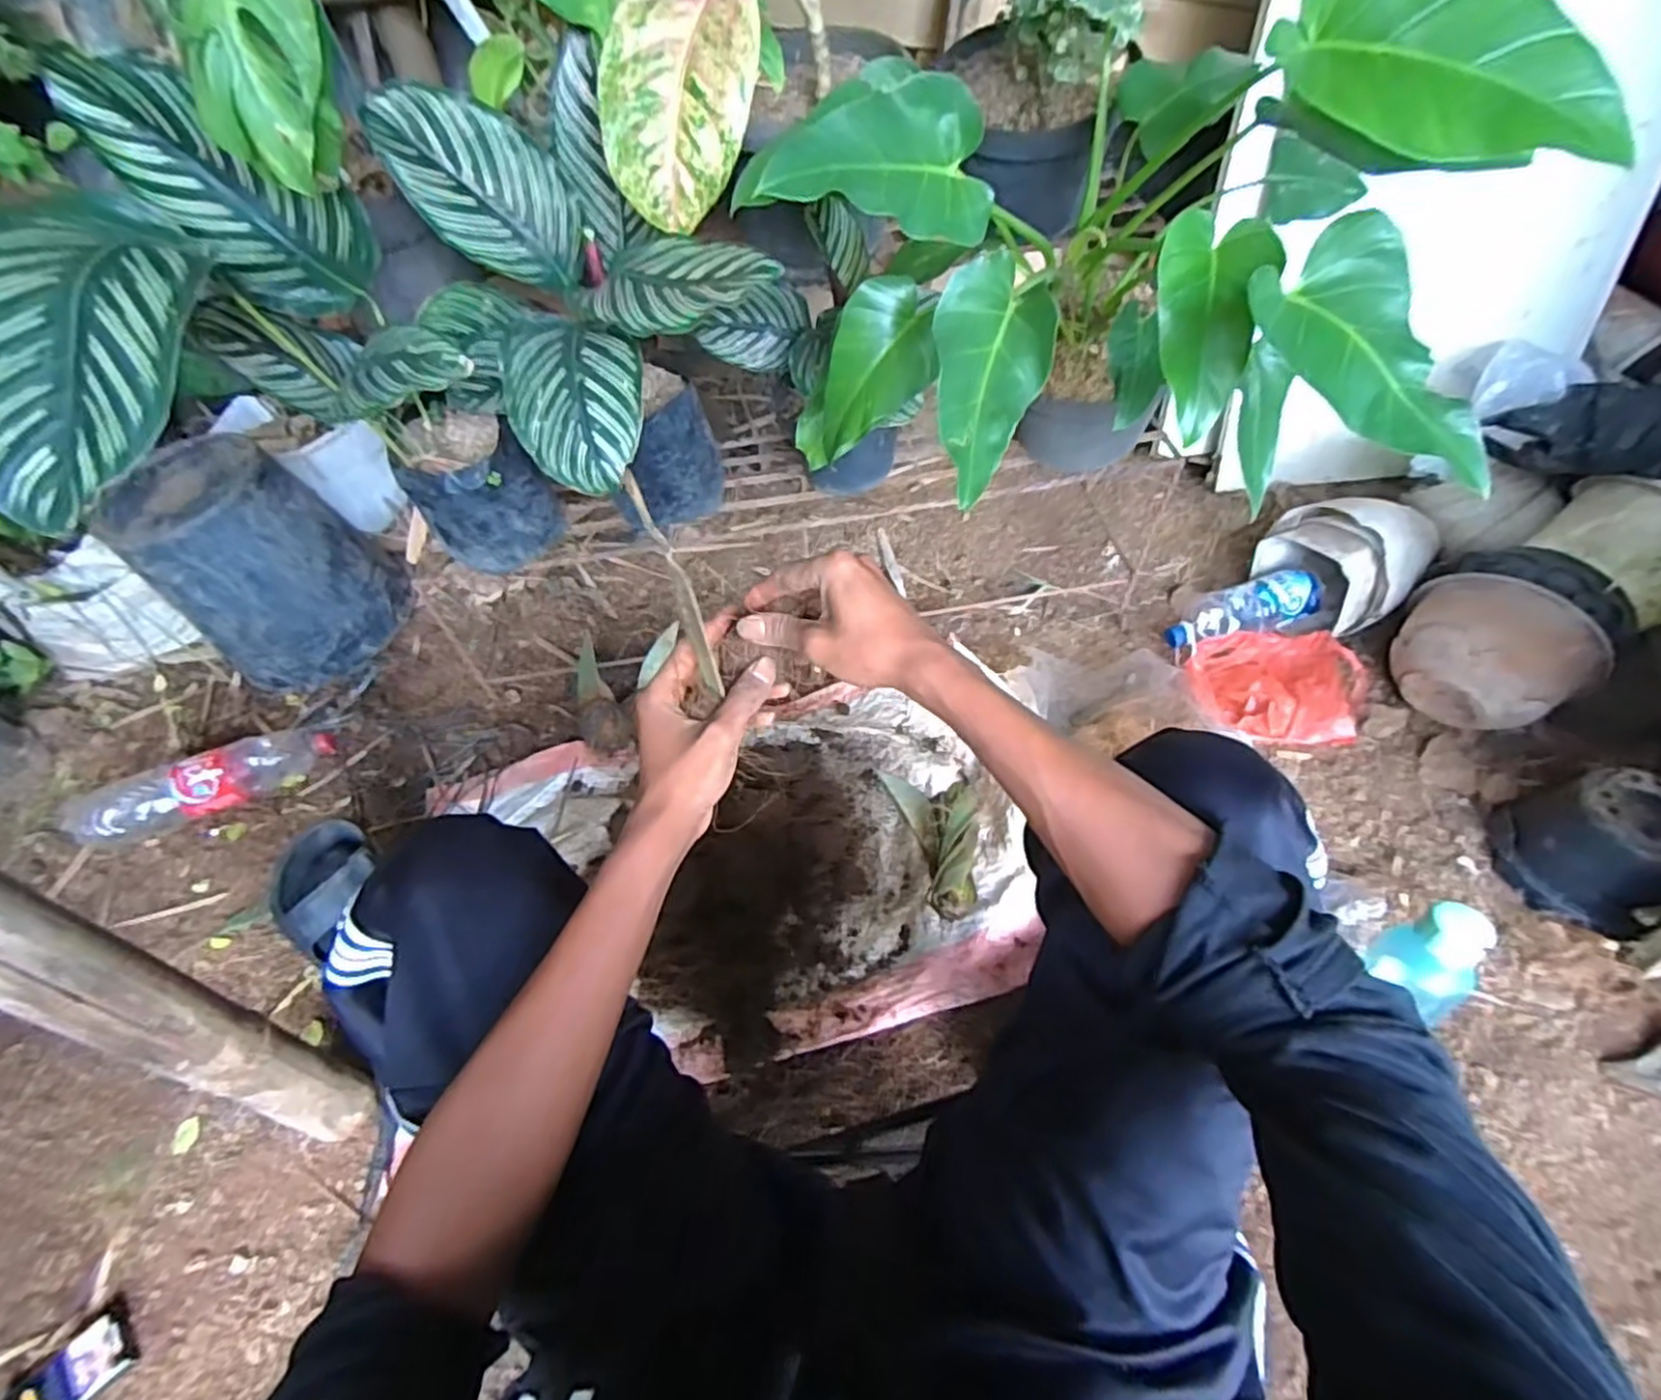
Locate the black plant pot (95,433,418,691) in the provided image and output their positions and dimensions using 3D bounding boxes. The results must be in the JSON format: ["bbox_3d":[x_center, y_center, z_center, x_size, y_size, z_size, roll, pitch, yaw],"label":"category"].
[{"bbox_3d":[-0.892,-0.216,1.175,0.309,0.326,0.278,-35,58,-25],"label":"black plant pot"}]

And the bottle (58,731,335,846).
[{"bbox_3d":[-0.954,0.123,1.089,0.366,0.070,0.115,-19,53,-14],"label":"bottle"}]

